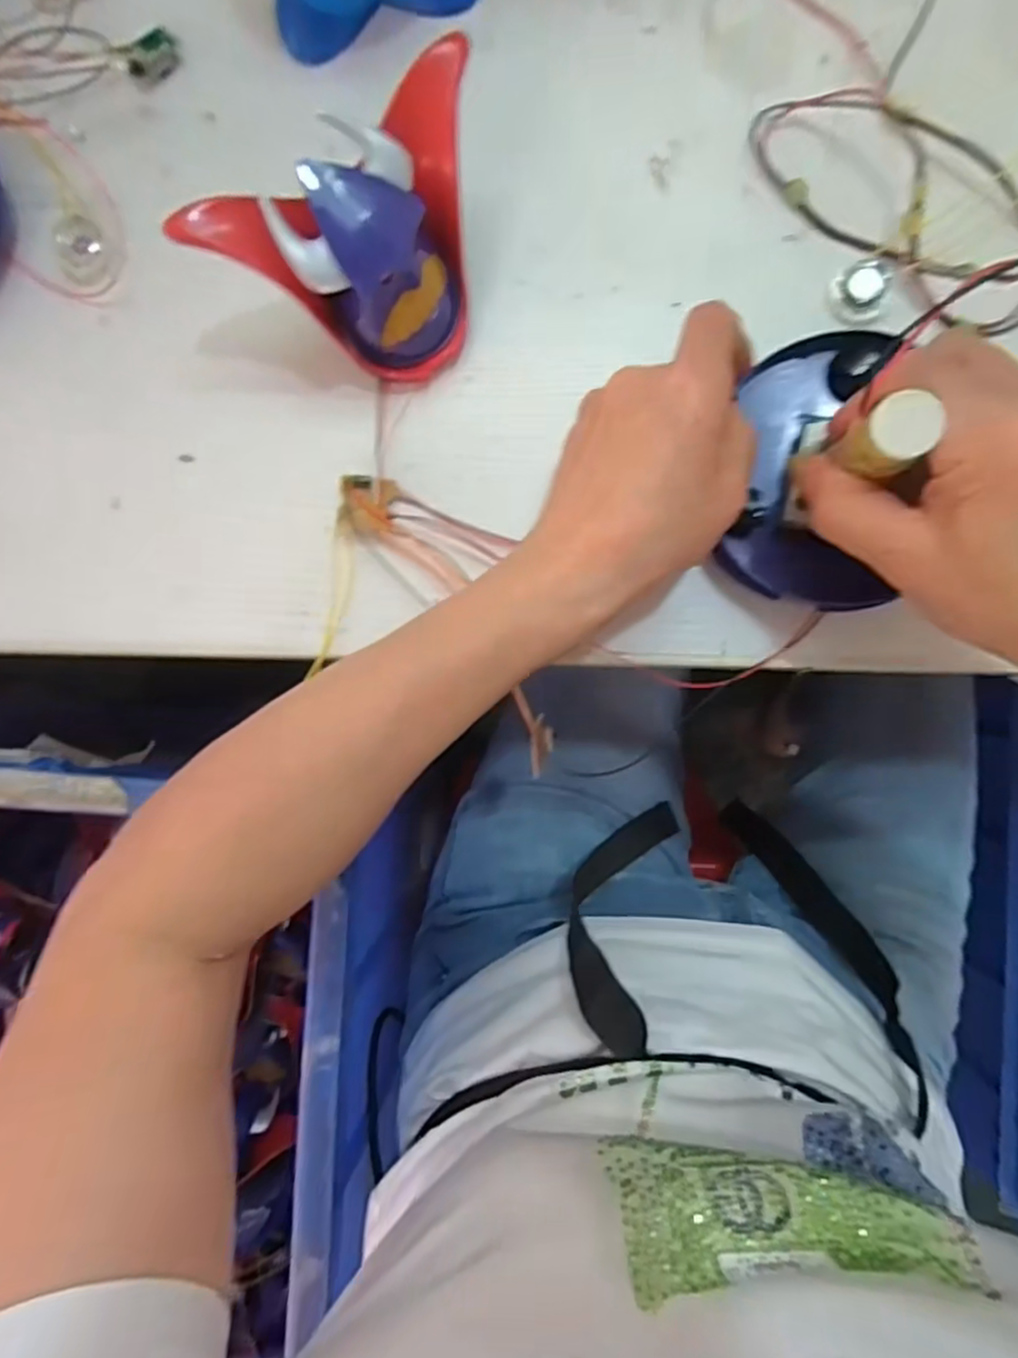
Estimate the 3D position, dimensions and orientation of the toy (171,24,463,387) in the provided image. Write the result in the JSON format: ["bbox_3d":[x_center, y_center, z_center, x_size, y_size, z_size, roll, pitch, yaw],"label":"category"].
[{"bbox_3d":[-0.050,-0.179,0.286,0.121,0.071,0.079,-36,88,2],"label":"toy"}]

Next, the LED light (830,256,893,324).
[{"bbox_3d":[0.156,-0.172,0.306,0.024,0.011,0.022,0,90,2],"label":"LED light"}]

